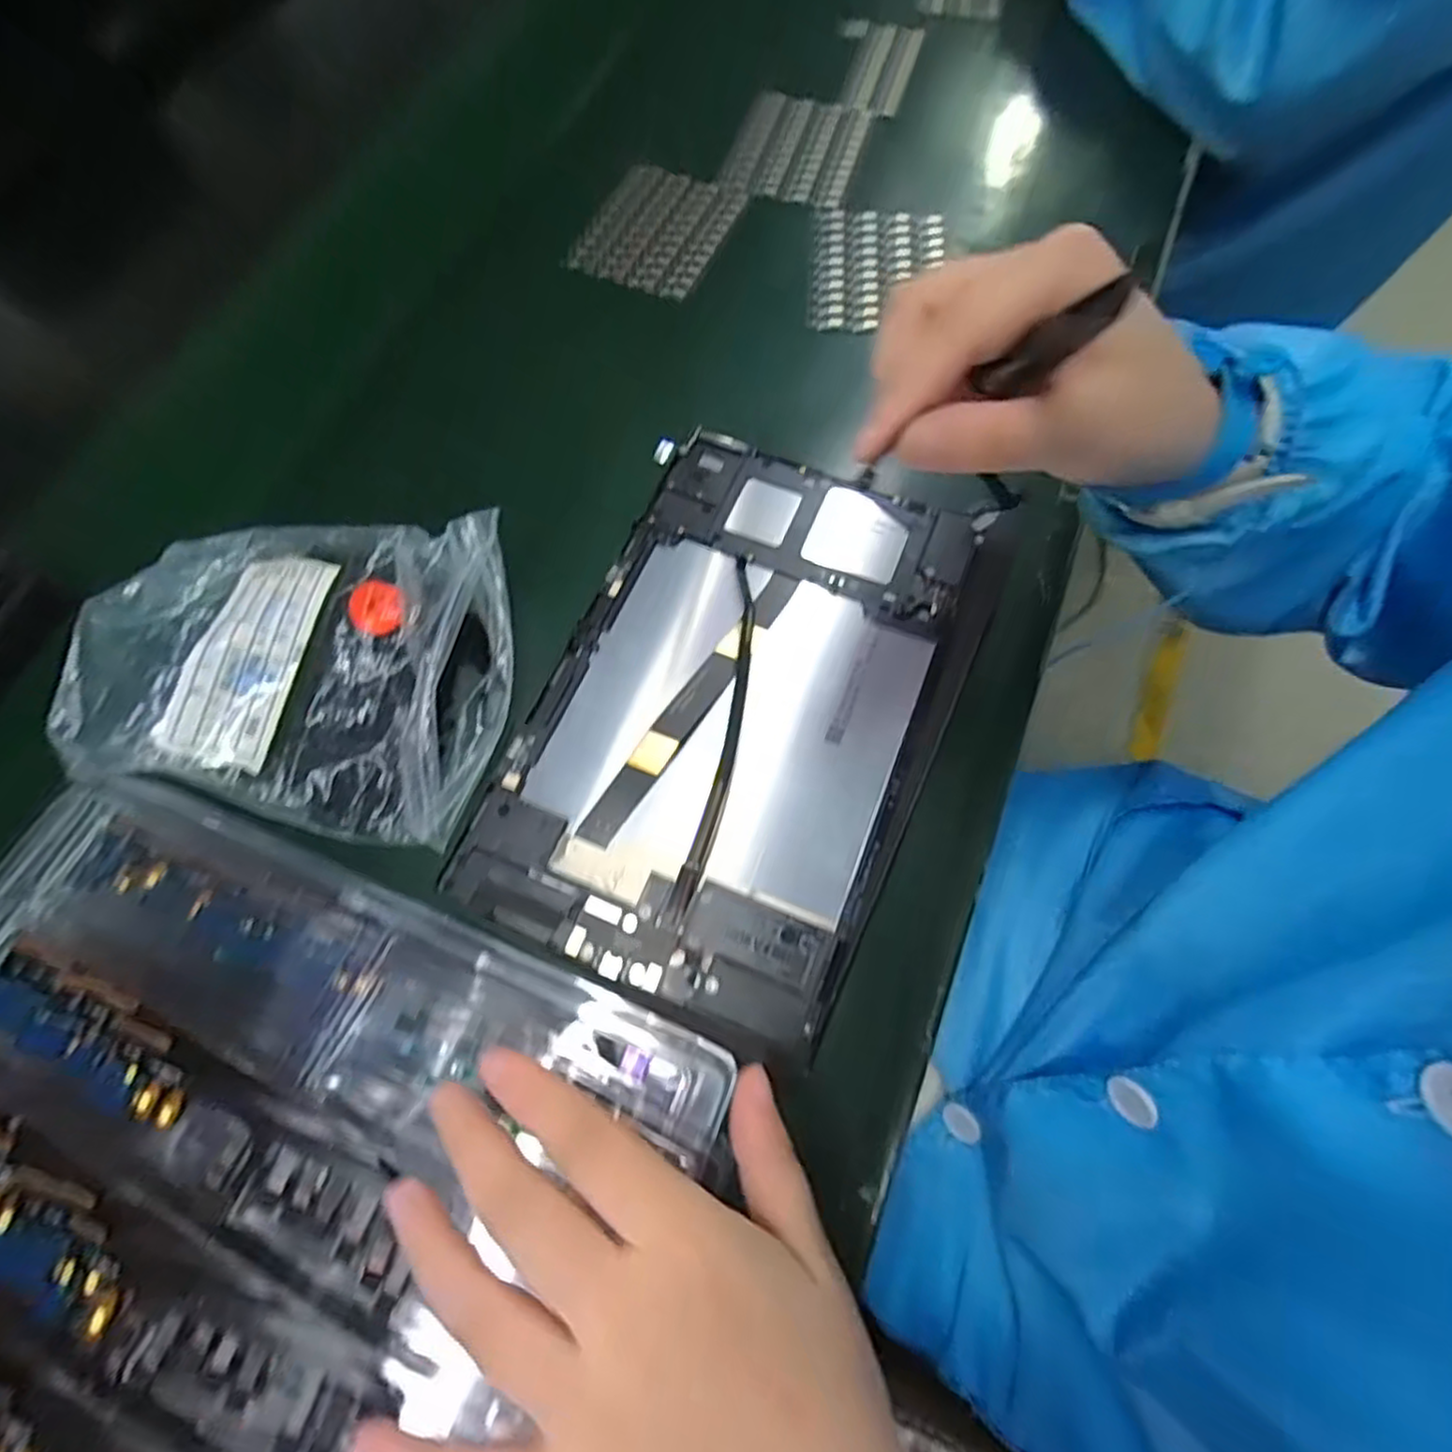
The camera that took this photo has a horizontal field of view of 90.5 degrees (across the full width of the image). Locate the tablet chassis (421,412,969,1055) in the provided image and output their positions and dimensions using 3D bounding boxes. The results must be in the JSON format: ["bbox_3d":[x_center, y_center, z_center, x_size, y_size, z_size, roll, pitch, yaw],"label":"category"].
[{"bbox_3d":[0.003,-0.014,0.294,0.145,0.011,0.234,19,69,7],"label":"tablet chassis"}]

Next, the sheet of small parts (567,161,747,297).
[{"bbox_3d":[-0.041,-0.302,0.437,0.079,0.004,0.091,22,76,7],"label":"sheet of small parts"}]

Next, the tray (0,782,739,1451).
[{"bbox_3d":[-0.164,0.157,0.217,0.267,0.024,0.230,22,67,7],"label":"tray"}]

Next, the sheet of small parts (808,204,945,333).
[{"bbox_3d":[0.089,-0.270,0.424,0.076,0.005,0.096,5,71,3],"label":"sheet of small parts"}]

